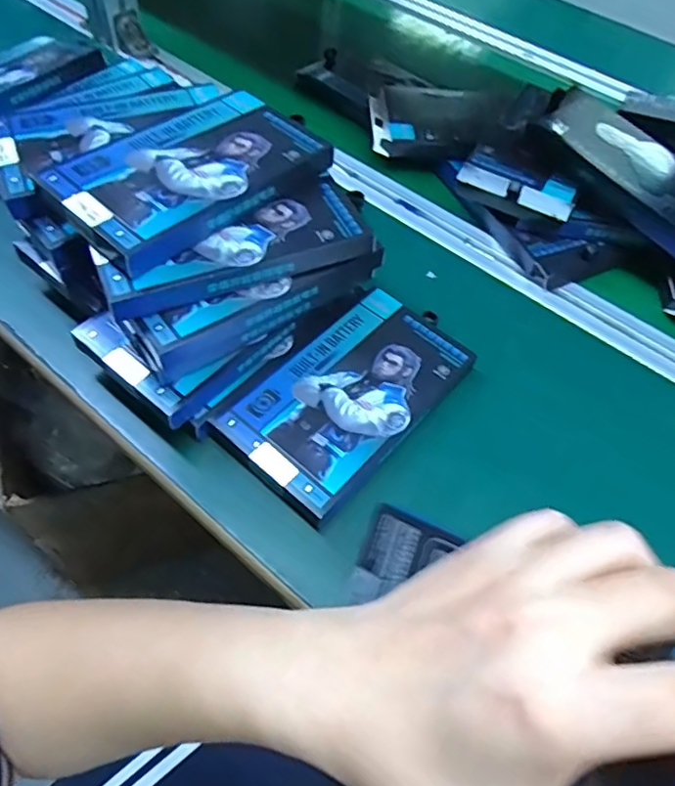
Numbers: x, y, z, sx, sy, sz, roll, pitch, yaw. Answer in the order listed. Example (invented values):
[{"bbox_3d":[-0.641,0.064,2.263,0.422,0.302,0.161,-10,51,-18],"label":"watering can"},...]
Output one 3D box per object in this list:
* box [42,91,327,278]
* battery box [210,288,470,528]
[{"bbox_3d":[-0.090,-0.141,0.361,0.094,0.023,0.162,38,61,20],"label":"box"},{"bbox_3d":[0.010,0.000,0.376,0.092,0.014,0.164,38,60,20],"label":"battery box"}]

